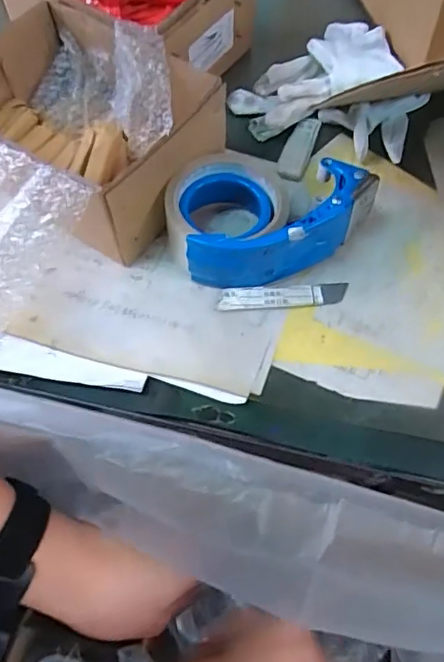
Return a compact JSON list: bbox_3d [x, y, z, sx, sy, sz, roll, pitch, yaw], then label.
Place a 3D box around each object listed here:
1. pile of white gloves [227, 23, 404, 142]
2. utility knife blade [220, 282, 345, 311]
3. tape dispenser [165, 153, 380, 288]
[{"bbox_3d":[0.088,-0.250,0.540,0.169,0.026,0.083,-33,68,-13],"label":"pile of white gloves"},{"bbox_3d":[0.049,-0.028,0.441,0.101,0.006,0.019,-5,65,0],"label":"utility knife blade"},{"bbox_3d":[0.034,-0.084,0.439,0.149,0.059,0.100,13,66,8],"label":"tape dispenser"}]

